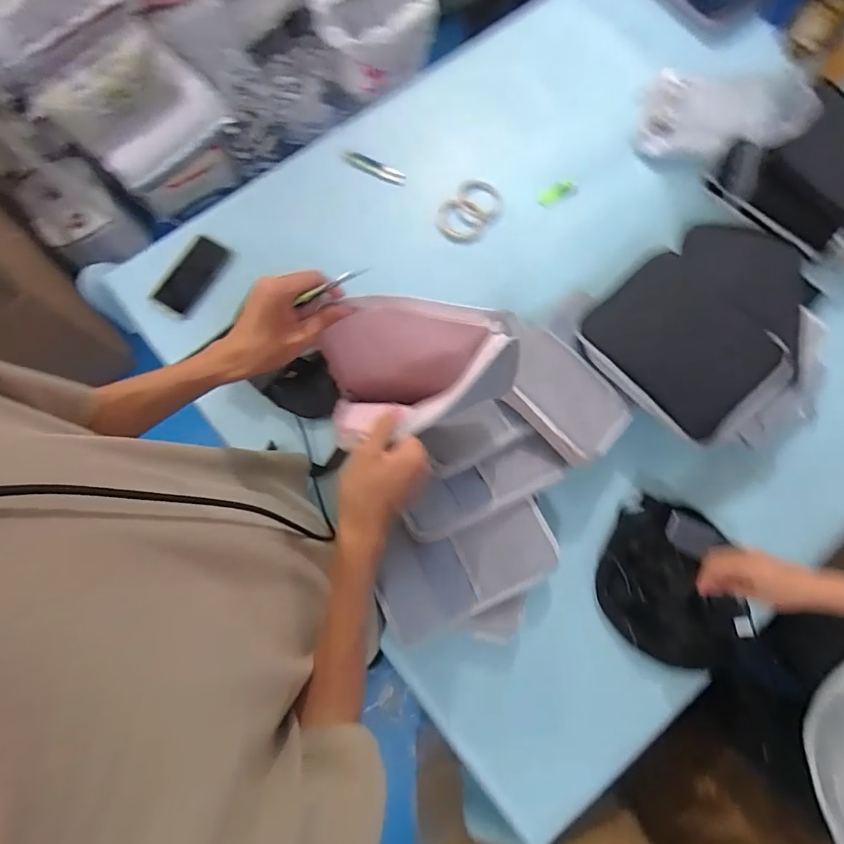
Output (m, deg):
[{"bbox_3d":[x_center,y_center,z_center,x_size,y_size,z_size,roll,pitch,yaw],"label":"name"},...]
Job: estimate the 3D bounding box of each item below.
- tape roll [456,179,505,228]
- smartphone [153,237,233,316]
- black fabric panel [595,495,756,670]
[{"bbox_3d":[0.115,-0.432,0.955,0.089,0.013,0.095,-1,77,-2],"label":"tape roll"},{"bbox_3d":[-0.427,-0.272,0.901,0.070,0.015,0.147,29,78,5],"label":"smartphone"},{"bbox_3d":[0.429,0.275,0.811,0.265,0.068,0.243,36,78,6],"label":"black fabric panel"}]

